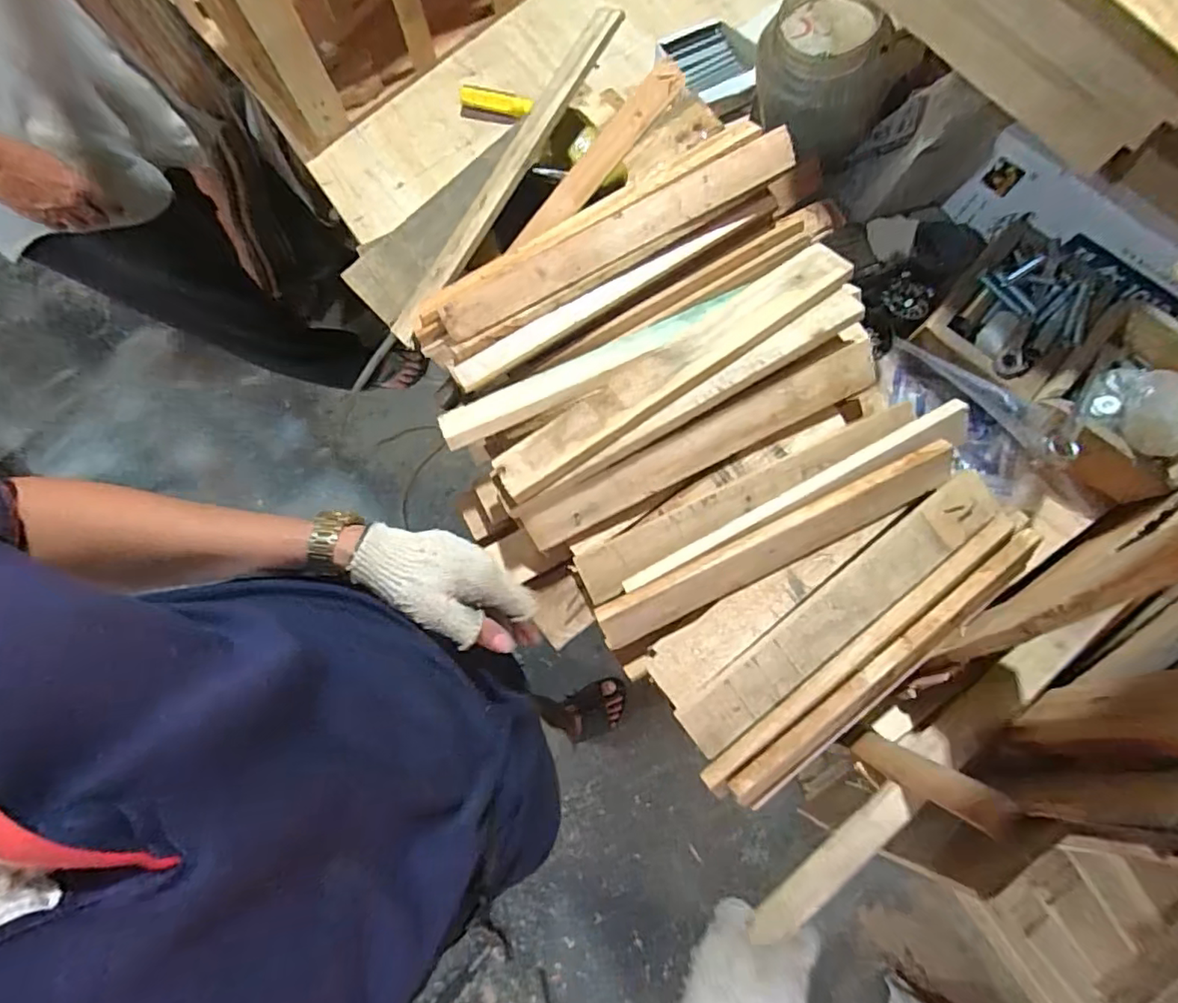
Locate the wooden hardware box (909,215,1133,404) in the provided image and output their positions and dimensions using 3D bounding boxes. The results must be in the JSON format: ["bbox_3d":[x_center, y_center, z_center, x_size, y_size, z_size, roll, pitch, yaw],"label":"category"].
[{"bbox_3d":[0.452,-0.193,0.591,0.145,0.034,0.170,43,82,8],"label":"wooden hardware box"}]

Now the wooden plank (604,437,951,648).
[{"bbox_3d":[0.177,0.041,0.537,0.362,0.027,0.046,-25,80,-4],"label":"wooden plank"}]

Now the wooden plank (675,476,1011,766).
[{"bbox_3d":[0.237,0.104,0.539,0.360,0.023,0.056,-38,81,-6],"label":"wooden plank"}]

